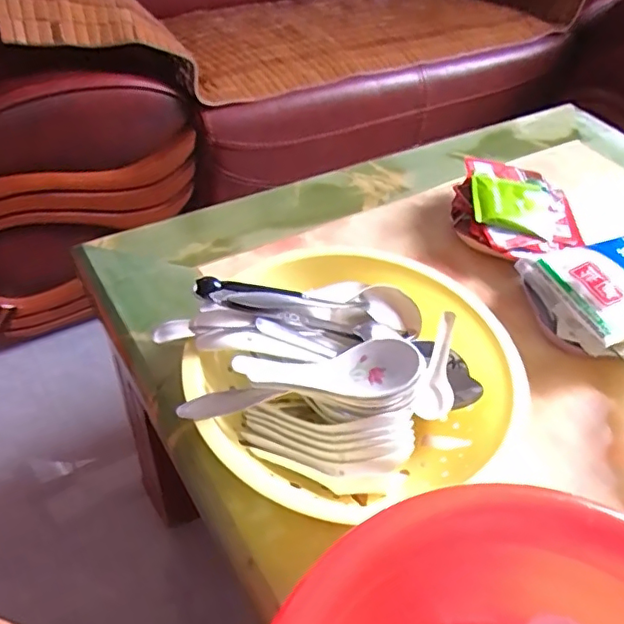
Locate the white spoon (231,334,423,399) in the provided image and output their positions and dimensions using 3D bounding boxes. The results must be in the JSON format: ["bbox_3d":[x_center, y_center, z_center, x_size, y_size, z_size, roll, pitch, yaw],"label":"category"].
[{"bbox_3d":[0.011,0.042,0.416,0.129,0.029,0.042,-3,48,-9],"label":"white spoon"}]

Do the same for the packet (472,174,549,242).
[{"bbox_3d":[0.214,-0.118,0.618,0.085,0.019,0.082,11,47,3],"label":"packet"}]

